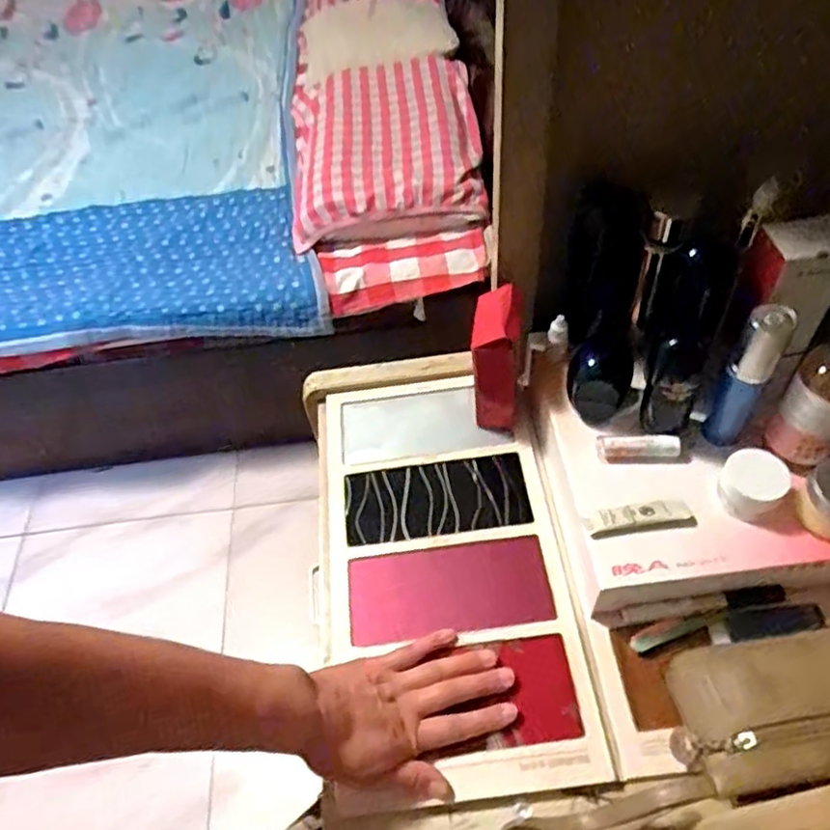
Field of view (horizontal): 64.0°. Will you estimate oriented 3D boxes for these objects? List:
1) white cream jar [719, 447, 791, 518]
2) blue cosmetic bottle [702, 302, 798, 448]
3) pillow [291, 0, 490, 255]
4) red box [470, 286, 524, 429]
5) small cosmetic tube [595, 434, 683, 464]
[{"bbox_3d":[0.271,0.055,0.534,0.042,0.037,0.045,-3,53,4],"label":"white cream jar"},{"bbox_3d":[0.269,-0.028,0.539,0.030,0.145,0.026,32,62,26],"label":"blue cosmetic bottle"},{"bbox_3d":[-0.085,-0.725,1.486,0.393,0.176,0.819,-6,52,1],"label":"pillow"},{"bbox_3d":[0.080,-0.047,0.663,0.044,0.146,0.085,4,53,9],"label":"red box"},{"bbox_3d":[0.197,0.028,0.586,0.069,0.013,0.020,-5,53,2],"label":"small cosmetic tube"}]

